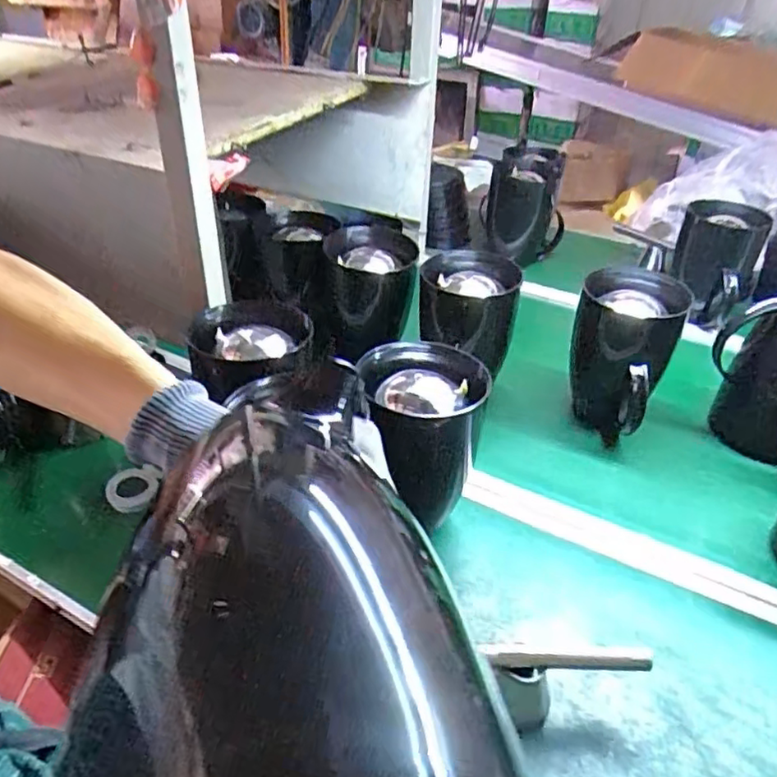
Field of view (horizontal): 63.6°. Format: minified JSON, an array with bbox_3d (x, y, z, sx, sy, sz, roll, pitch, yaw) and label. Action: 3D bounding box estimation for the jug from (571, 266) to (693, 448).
[{"bbox_3d":[0.307,-0.045,0.834,0.124,0.185,0.144,18,37,22],"label":"jug"}]

